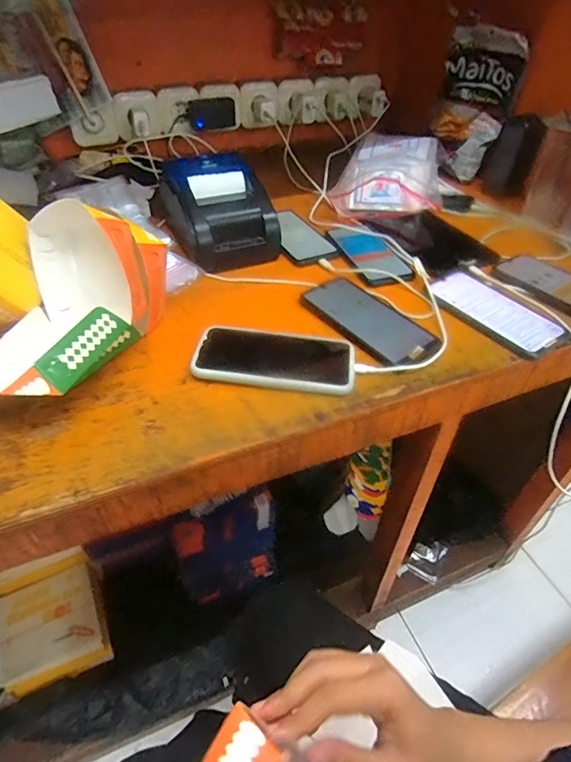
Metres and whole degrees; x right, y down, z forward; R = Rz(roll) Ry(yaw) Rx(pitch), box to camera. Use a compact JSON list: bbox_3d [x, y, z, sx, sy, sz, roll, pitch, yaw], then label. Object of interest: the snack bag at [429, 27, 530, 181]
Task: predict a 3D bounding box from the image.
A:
[{"bbox_3d":[0.333,-0.511,0.830,0.048,0.223,0.161,-25,56,-28],"label":"snack bag"}]

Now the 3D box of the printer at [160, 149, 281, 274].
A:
[{"bbox_3d":[-0.097,-0.243,0.648,0.134,0.100,0.165,-19,48,-20],"label":"printer"}]

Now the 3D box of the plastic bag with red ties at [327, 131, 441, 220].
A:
[{"bbox_3d":[0.181,-0.362,0.790,0.191,0.070,0.203,7,45,5],"label":"plastic bag with red ties"}]

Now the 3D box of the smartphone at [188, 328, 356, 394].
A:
[{"bbox_3d":[-0.011,-0.024,0.483,0.166,0.012,0.073,7,45,5],"label":"smartphone"}]

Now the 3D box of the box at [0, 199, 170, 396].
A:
[{"bbox_3d":[-0.223,-0.072,0.456,0.130,0.122,0.218,9,45,8],"label":"box"}]

